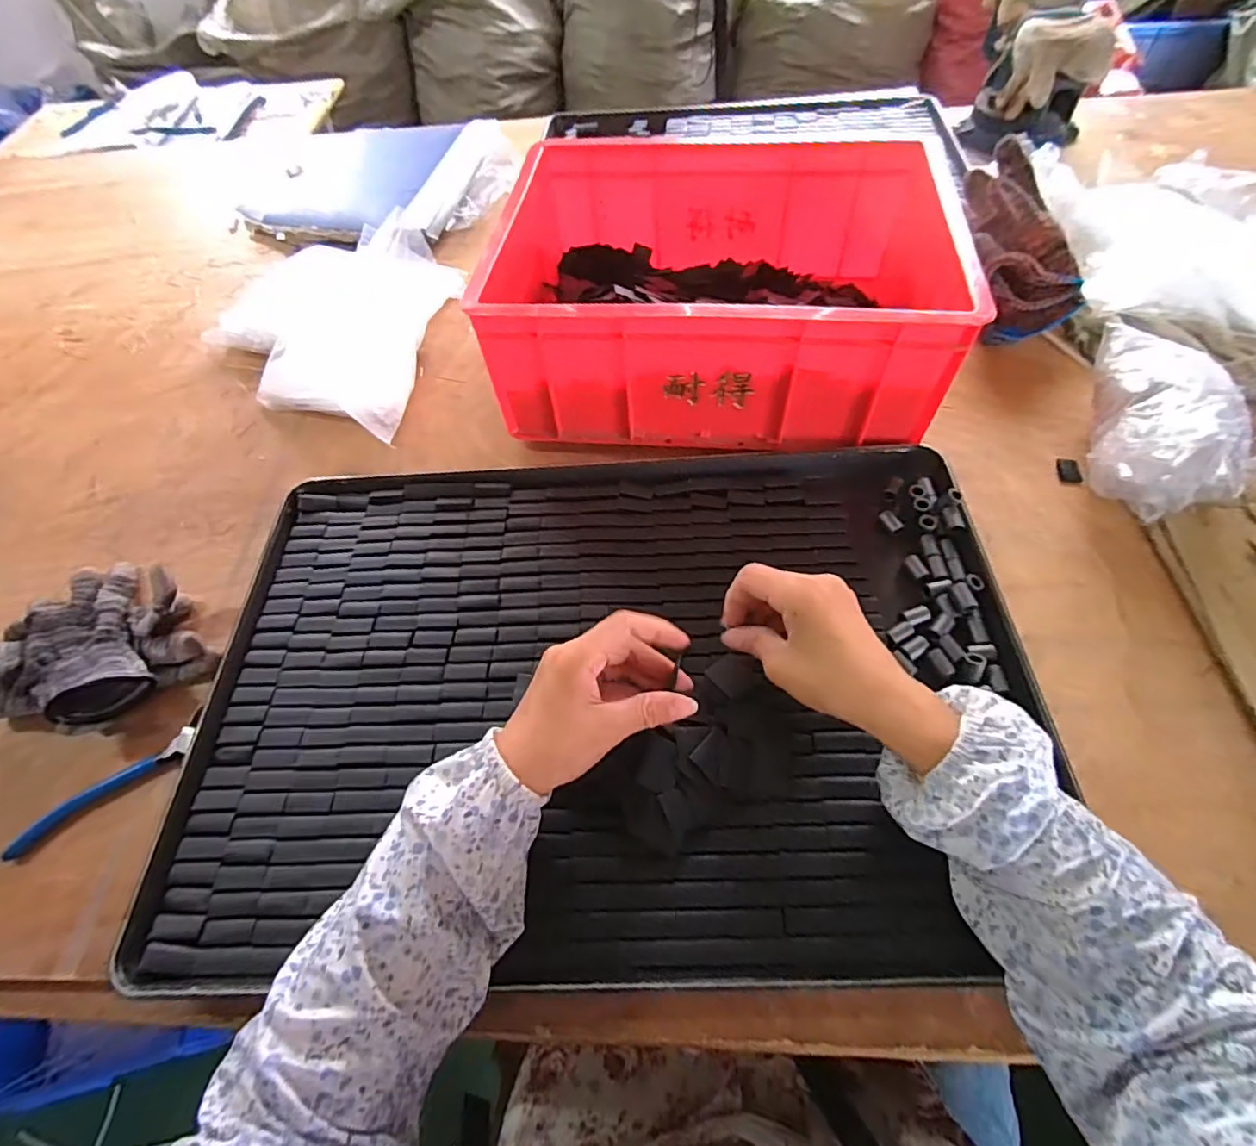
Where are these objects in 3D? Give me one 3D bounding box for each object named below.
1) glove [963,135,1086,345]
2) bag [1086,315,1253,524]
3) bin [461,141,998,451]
[{"bbox_3d":[0.398,-0.346,0.620,0.081,0.083,0.205,-8,81,-2],"label":"glove"},{"bbox_3d":[0.450,-0.133,0.506,0.091,0.086,0.171,16,61,14],"label":"bag"},{"bbox_3d":[0.089,-0.276,0.594,0.406,0.158,0.298,3,58,6],"label":"bin"}]

